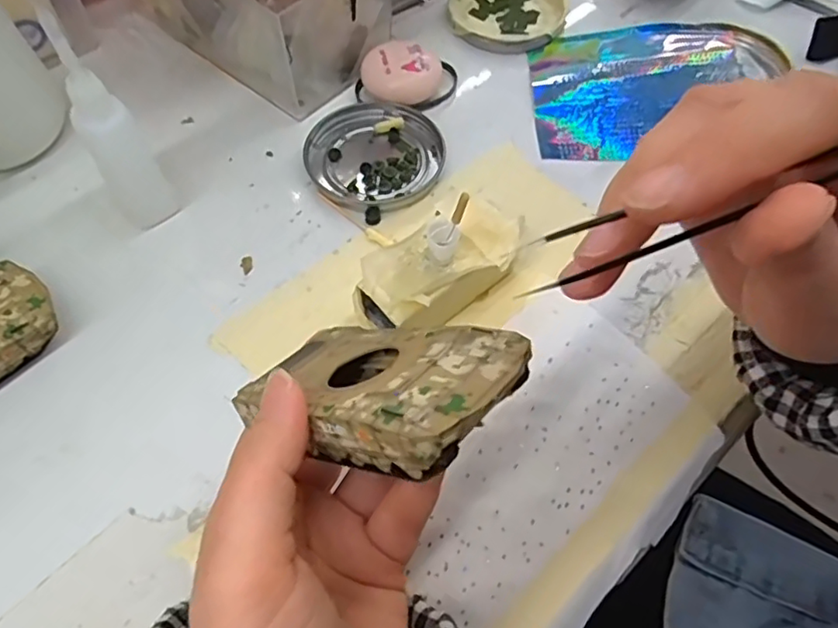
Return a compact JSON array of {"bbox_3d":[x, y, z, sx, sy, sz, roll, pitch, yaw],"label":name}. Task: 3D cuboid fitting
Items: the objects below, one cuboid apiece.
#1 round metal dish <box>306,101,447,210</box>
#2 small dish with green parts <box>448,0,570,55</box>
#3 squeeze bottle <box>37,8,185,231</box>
[{"bbox_3d":[-0.027,-0.093,0.352,0.078,0.008,0.076,0,60,0],"label":"round metal dish"},{"bbox_3d":[0.062,-0.213,0.422,0.080,0.008,0.079,0,60,0],"label":"small dish with green parts"},{"bbox_3d":[-0.148,-0.085,0.291,0.026,0.102,0.029,-36,66,-19],"label":"squeeze bottle"}]

